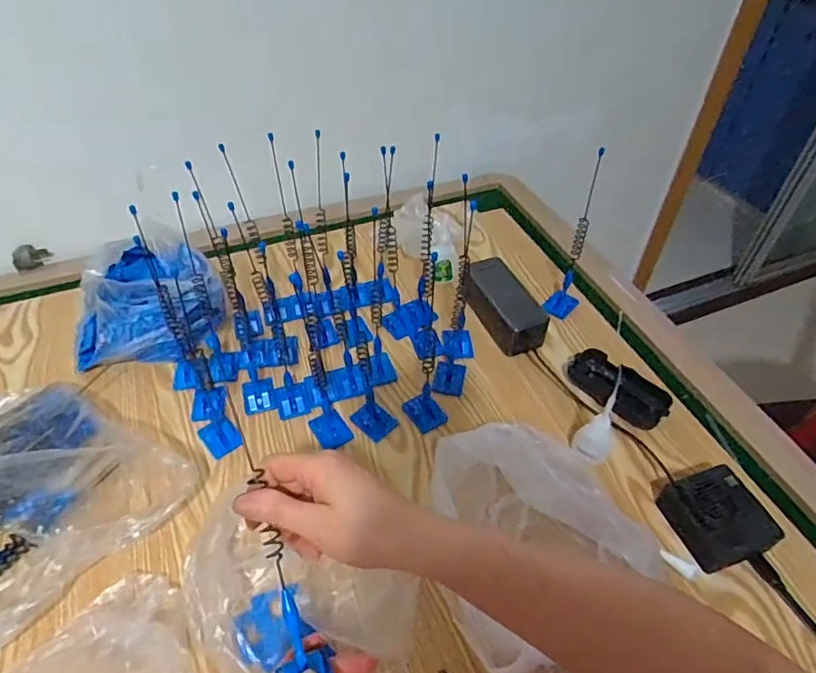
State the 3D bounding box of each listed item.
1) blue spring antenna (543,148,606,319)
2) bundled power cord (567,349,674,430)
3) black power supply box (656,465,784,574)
[{"bbox_3d":[0.204,-0.112,0.640,0.037,0.198,0.058,18,49,16],"label":"blue spring antenna"},{"bbox_3d":[0.236,0.055,0.609,0.112,0.027,0.051,35,56,29],"label":"bundled power cord"},{"bbox_3d":[0.287,0.165,0.496,0.072,0.038,0.078,-15,48,-14],"label":"black power supply box"}]

